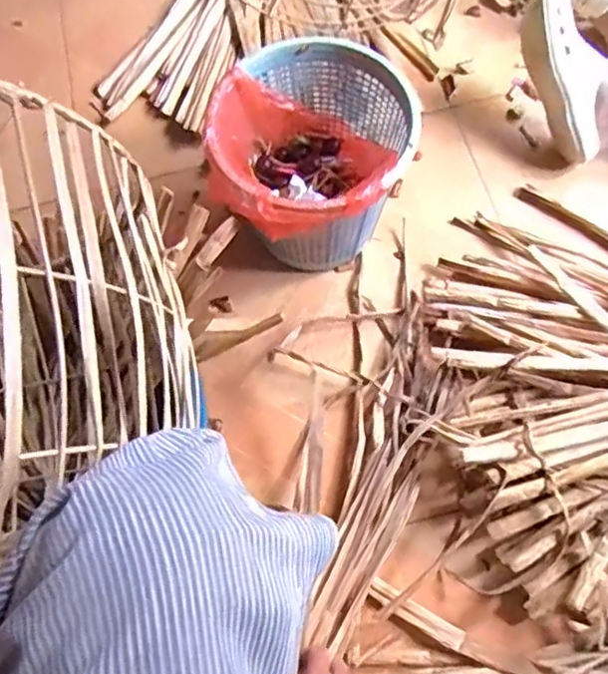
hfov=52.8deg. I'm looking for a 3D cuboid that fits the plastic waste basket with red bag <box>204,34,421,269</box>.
[{"bbox_3d":[0.015,-0.217,0.807,0.229,0.214,0.265,13,70,7],"label":"plastic waste basket with red bag"}]

